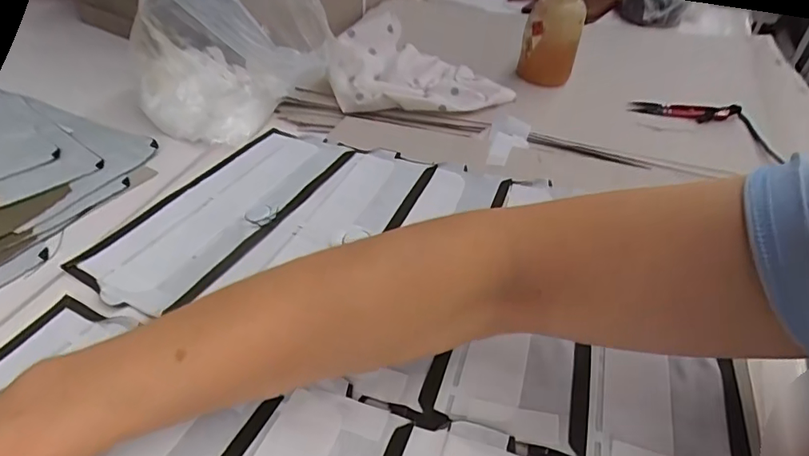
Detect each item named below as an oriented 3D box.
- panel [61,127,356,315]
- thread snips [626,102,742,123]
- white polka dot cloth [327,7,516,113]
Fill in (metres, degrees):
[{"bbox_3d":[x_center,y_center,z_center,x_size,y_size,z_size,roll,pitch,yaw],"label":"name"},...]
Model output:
[{"bbox_3d":[-0.153,-0.022,0.423,0.103,0.009,0.233,21,47,20],"label":"panel"},{"bbox_3d":[0.323,-0.137,0.569,0.120,0.012,0.031,6,42,8],"label":"thread snips"},{"bbox_3d":[0.017,-0.202,0.593,0.214,0.072,0.121,-1,42,-1],"label":"white polka dot cloth"}]

